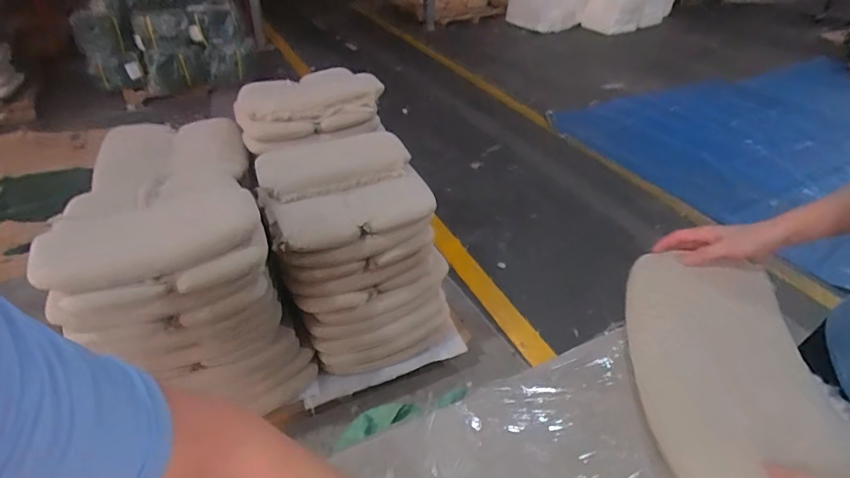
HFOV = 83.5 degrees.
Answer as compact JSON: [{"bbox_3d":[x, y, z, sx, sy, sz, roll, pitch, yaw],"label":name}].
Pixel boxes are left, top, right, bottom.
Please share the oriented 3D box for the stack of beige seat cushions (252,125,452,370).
[{"bbox_3d":[-0.233,0.037,1.540,0.482,0.543,0.500,-15,41,-21],"label":"stack of beige seat cushions"}]

